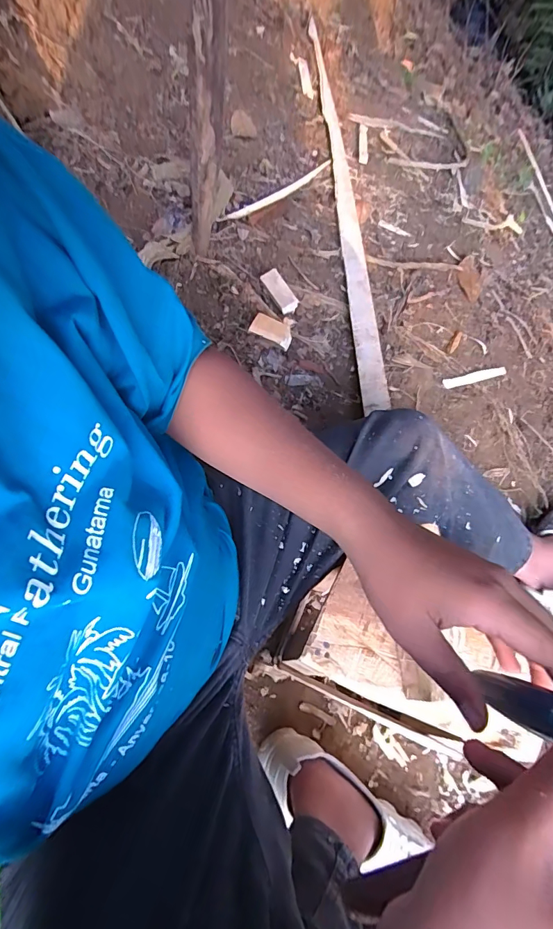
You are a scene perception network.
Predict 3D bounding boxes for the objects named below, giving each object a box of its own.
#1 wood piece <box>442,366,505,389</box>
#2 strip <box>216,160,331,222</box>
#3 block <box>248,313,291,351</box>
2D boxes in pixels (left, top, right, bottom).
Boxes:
[{"bbox_3d":[0.422,-0.185,0.891,0.169,0.009,0.023,-16,66,-21],"label":"wood piece"},{"bbox_3d":[0.010,-0.656,1.011,0.021,0.025,0.448,31,56,15],"label":"strip"},{"bbox_3d":[-0.008,-0.259,0.817,0.079,0.024,0.045,21,70,11],"label":"block"}]

